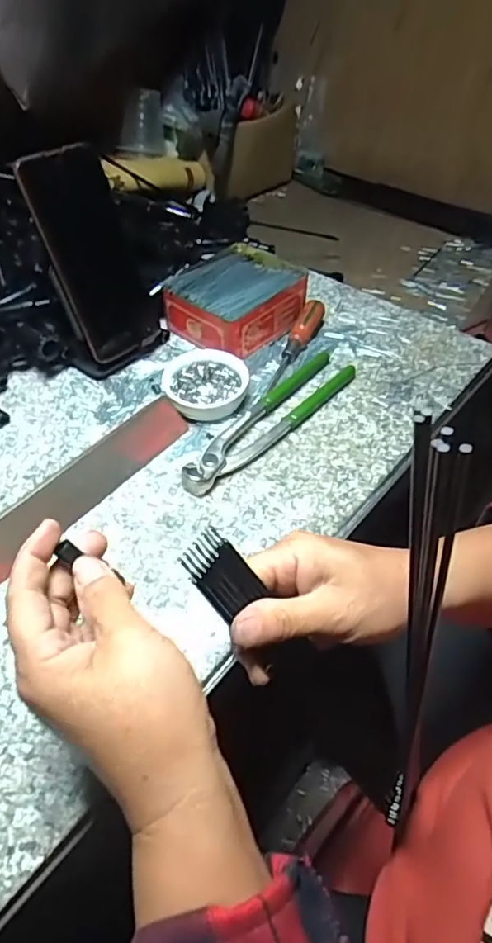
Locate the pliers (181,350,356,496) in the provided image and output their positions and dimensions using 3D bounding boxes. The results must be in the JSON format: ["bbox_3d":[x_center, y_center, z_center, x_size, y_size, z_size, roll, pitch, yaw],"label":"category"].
[{"bbox_3d":[0.024,-0.047,0.473,0.041,0.016,0.203,32,56,25],"label":"pliers"}]

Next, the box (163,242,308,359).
[{"bbox_3d":[-0.007,-0.175,0.559,0.107,0.038,0.128,30,55,23],"label":"box"}]

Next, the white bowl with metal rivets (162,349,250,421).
[{"bbox_3d":[-0.034,-0.072,0.485,0.070,0.028,0.076,0,49,0],"label":"white bowl with metal rivets"}]

